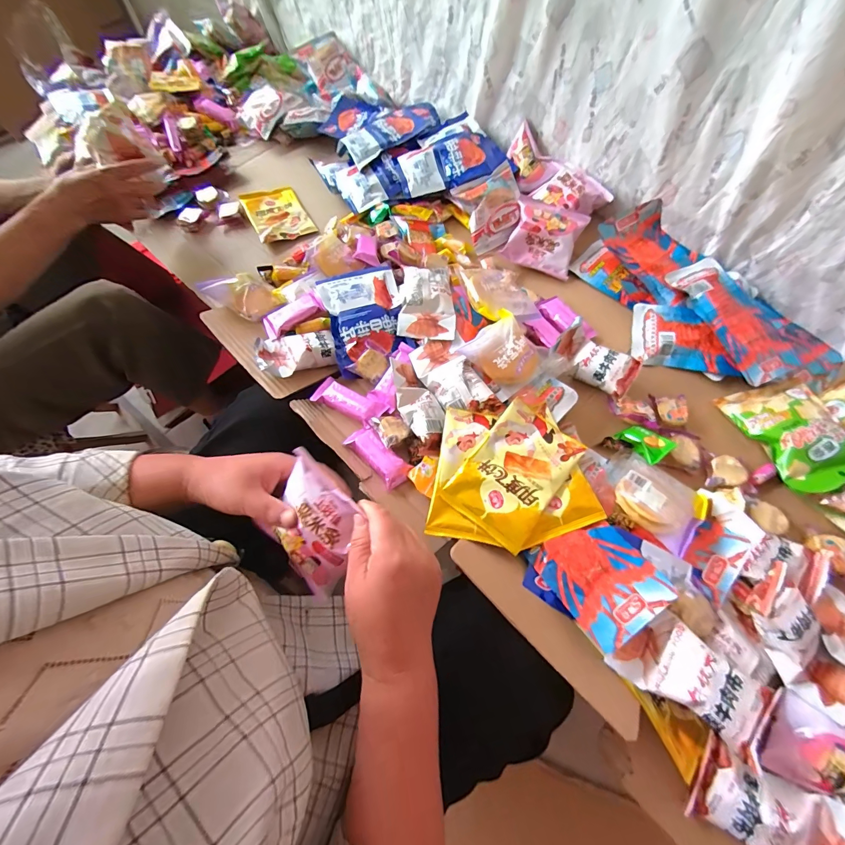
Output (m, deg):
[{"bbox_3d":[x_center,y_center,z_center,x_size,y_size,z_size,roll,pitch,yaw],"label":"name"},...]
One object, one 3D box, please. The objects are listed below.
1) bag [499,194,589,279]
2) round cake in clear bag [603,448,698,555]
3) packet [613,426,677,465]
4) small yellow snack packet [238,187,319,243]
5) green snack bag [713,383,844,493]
[{"bbox_3d":[0.203,-0.310,0.606,0.113,0.050,0.113,20,67,12],"label":"bag"},{"bbox_3d":[0.266,0.084,0.428,0.077,0.021,0.106,-41,69,-16],"label":"round cake in clear bag"},{"bbox_3d":[0.280,0.023,0.461,0.037,0.020,0.054,-36,68,-14],"label":"packet"},{"bbox_3d":[-0.280,-0.404,0.707,0.104,0.021,0.150,-26,66,-10],"label":"small yellow snack packet"},{"bbox_3d":[0.478,0.012,0.463,0.122,0.035,0.145,-13,64,-4],"label":"green snack bag"}]

